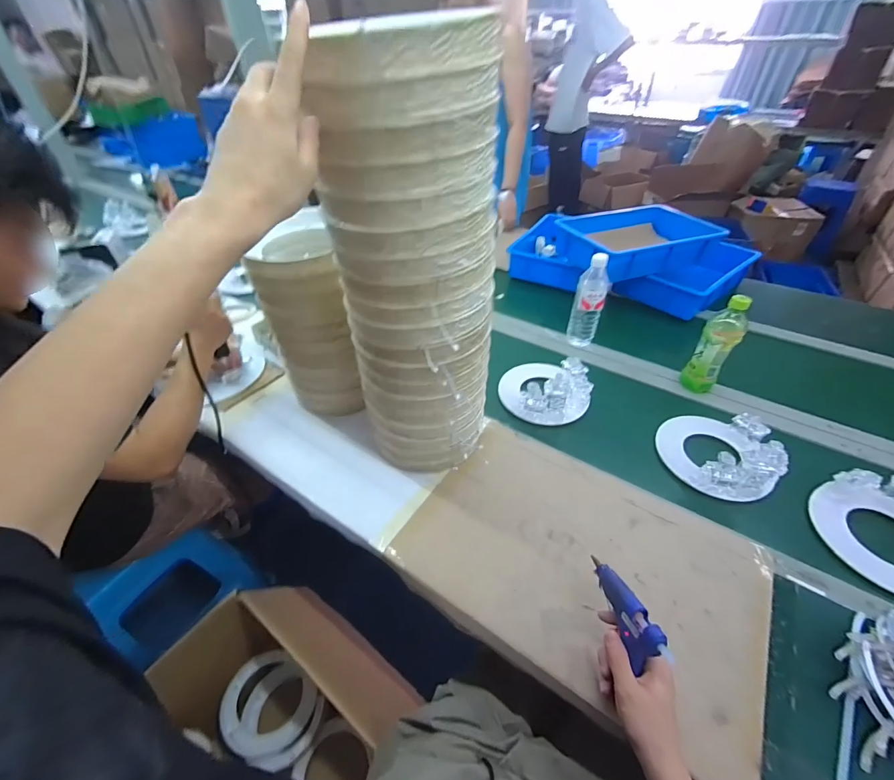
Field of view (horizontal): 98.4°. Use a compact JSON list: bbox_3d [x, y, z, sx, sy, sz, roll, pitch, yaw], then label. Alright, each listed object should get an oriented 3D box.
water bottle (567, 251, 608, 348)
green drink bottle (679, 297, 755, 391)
[{"bbox_3d":[0.341,-0.200,0.931,0.066,0.233,0.060,17,46,17],"label":"water bottle"},{"bbox_3d":[0.548,-0.085,0.790,0.066,0.206,0.072,29,50,27],"label":"green drink bottle"}]

